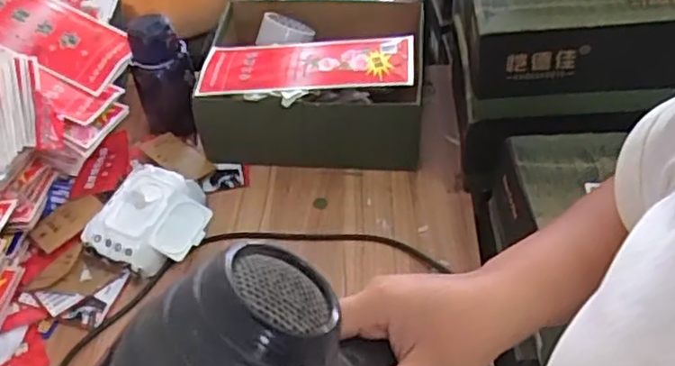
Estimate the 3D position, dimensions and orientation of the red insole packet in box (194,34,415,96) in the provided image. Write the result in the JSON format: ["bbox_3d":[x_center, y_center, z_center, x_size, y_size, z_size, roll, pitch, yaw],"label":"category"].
[{"bbox_3d":[-0.045,-0.167,0.927,0.300,0.016,0.119,-3,44,7],"label":"red insole packet in box"}]

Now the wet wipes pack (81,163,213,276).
[{"bbox_3d":[-0.242,0.045,0.879,0.127,0.063,0.148,18,50,19],"label":"wet wipes pack"}]

